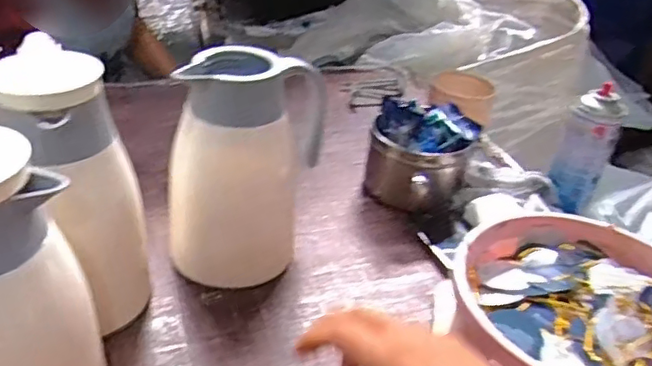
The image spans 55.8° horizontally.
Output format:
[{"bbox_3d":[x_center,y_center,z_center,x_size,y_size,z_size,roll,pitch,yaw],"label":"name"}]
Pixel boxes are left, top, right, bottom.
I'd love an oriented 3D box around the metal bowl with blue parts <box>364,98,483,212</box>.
[{"bbox_3d":[0.126,-0.041,0.805,0.112,0.115,0.137,32,41,33],"label":"metal bowl with blue parts"}]

